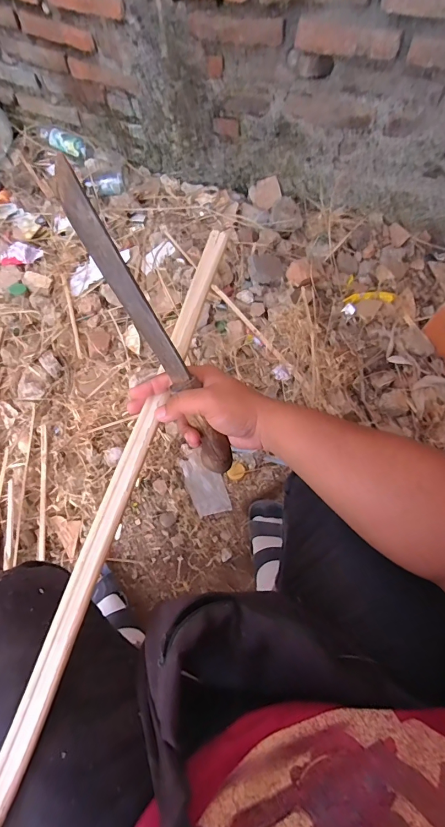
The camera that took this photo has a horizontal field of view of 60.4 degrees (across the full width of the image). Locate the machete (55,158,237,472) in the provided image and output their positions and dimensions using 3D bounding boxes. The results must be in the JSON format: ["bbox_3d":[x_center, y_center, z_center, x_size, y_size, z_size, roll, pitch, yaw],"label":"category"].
[{"bbox_3d":[-0.067,-0.070,0.379,0.027,0.030,0.321,-32,111,-11],"label":"machete"}]

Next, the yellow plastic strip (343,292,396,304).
[{"bbox_3d":[0.377,-0.299,0.981,0.121,0.026,0.035,5,68,2],"label":"yellow plastic strip"}]

